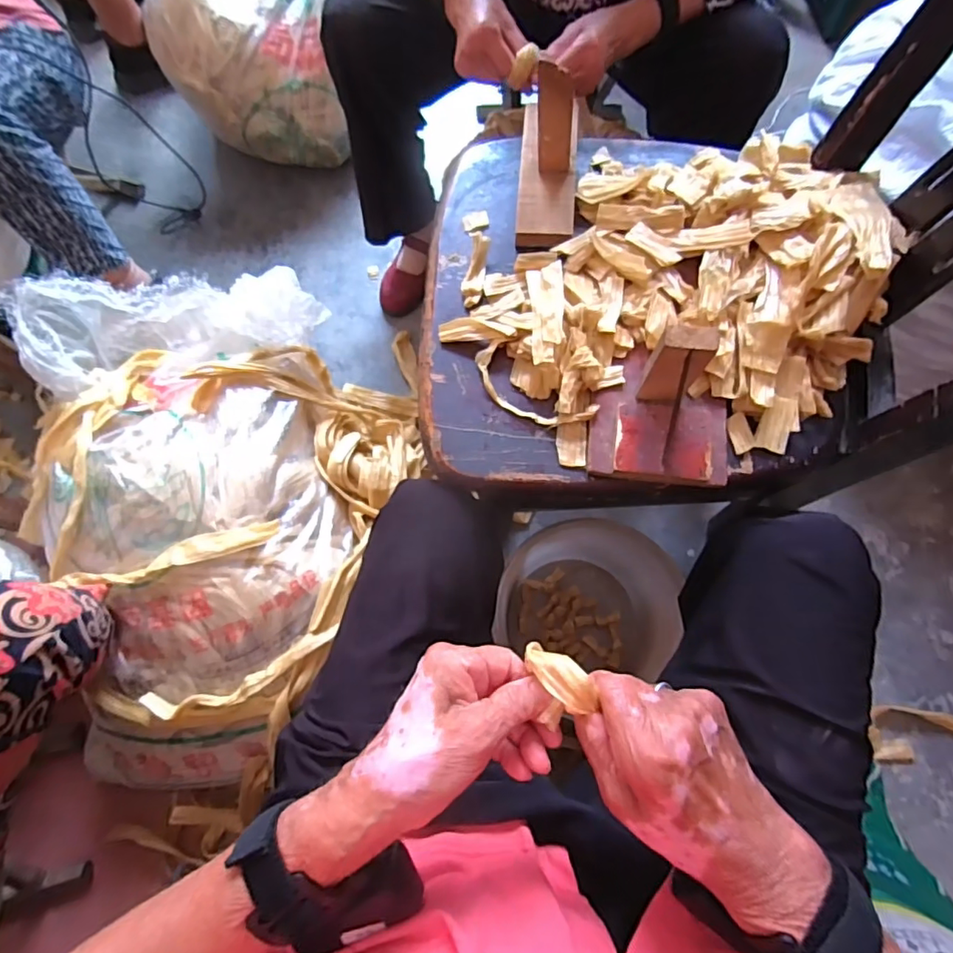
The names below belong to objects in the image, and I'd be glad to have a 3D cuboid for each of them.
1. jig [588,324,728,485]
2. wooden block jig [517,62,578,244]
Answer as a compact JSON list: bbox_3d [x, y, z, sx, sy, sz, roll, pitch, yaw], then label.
[{"bbox_3d":[0.165,-0.066,0.447,0.117,0.099,0.117,7,74,4],"label":"jig"},{"bbox_3d":[0.075,-0.336,0.535,0.059,0.108,0.169,4,73,3],"label":"wooden block jig"}]

